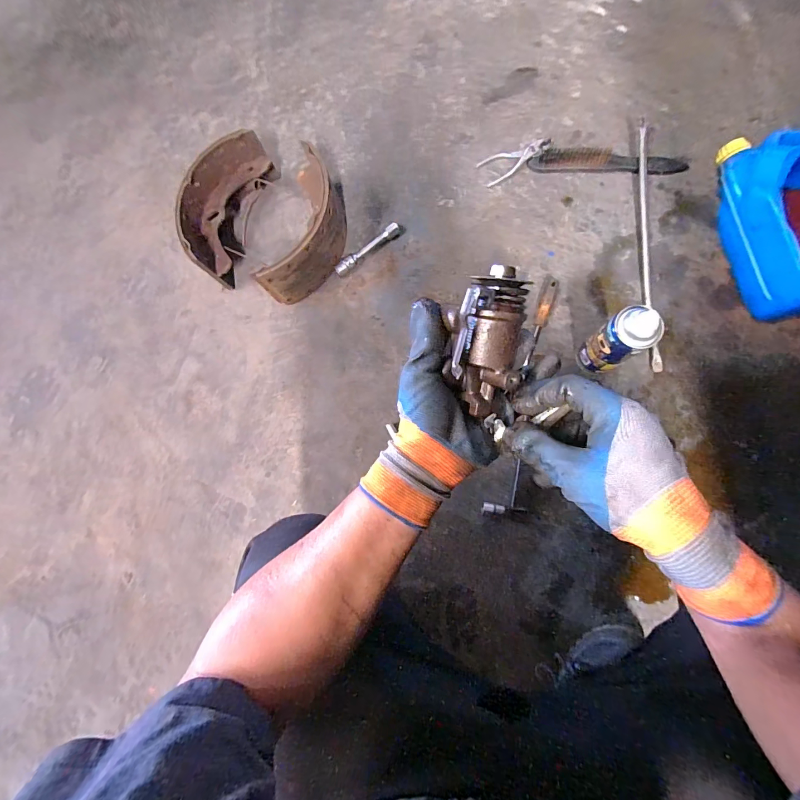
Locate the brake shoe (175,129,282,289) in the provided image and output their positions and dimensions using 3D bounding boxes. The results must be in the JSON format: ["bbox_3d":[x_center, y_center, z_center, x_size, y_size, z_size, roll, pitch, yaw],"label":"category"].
[{"bbox_3d":[-0.343,-0.367,0.719,0.119,0.109,0.271,14,84,7],"label":"brake shoe"}]

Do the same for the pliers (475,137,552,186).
[{"bbox_3d":[0.233,-0.485,0.734,0.145,0.014,0.057,-25,81,2],"label":"pliers"}]

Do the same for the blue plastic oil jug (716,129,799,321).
[{"bbox_3d":[0.645,-0.284,0.588,0.194,0.113,0.296,-5,82,4],"label":"blue plastic oil jug"}]

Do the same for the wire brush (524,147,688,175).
[{"bbox_3d":[0.390,-0.447,0.693,0.277,0.033,0.036,11,84,6],"label":"wire brush"}]

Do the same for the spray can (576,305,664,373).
[{"bbox_3d":[0.328,-0.087,0.568,0.054,0.161,0.063,-34,79,0],"label":"spray can"}]

